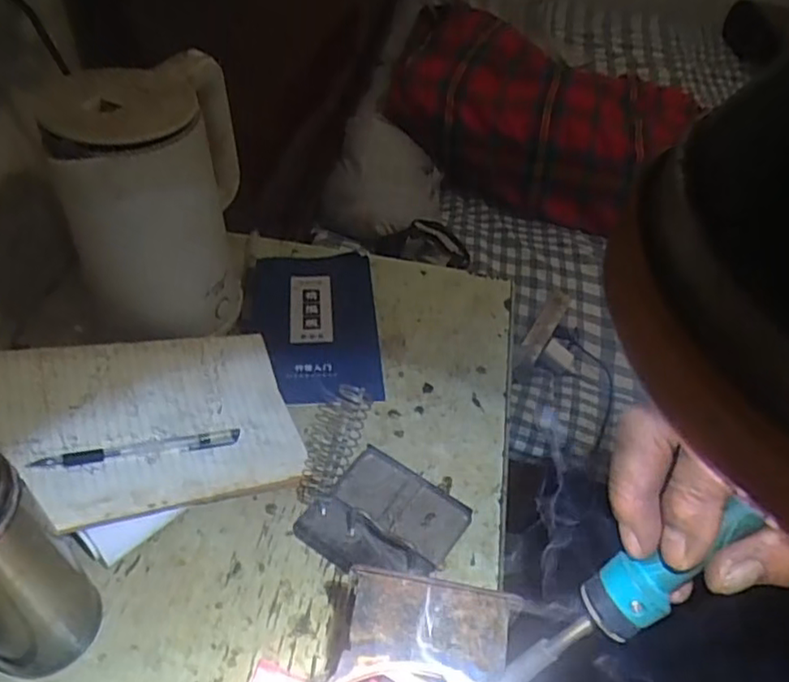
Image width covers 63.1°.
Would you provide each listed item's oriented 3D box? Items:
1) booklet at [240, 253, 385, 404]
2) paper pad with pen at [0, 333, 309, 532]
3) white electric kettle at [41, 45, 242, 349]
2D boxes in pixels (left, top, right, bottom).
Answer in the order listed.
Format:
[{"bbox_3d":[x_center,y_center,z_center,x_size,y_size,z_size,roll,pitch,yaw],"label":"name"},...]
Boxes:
[{"bbox_3d":[-0.088,-0.023,0.687,0.139,0.014,0.204,2,47,-10],"label":"booklet"},{"bbox_3d":[-0.210,0.066,0.549,0.239,0.012,0.168,-5,52,-31],"label":"paper pad with pen"},{"bbox_3d":[-0.219,-0.122,0.600,0.135,0.227,0.135,-8,50,-13],"label":"white electric kettle"}]

